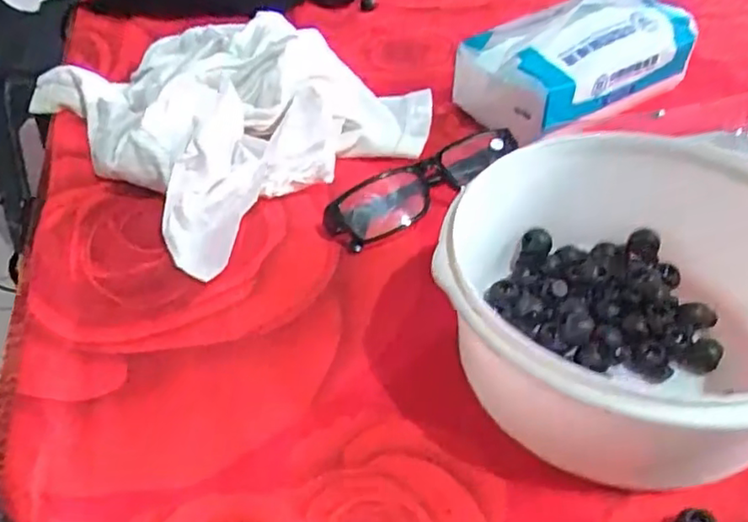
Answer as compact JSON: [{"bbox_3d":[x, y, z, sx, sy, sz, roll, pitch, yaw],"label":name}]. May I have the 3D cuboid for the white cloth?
[{"bbox_3d":[-0.115,-0.121,0.471,0.263,0.058,0.231,31,52,29],"label":"white cloth"}]

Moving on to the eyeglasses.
[{"bbox_3d":[0.031,-0.048,0.398,0.127,0.025,0.036,-29,47,-10],"label":"eyeglasses"}]

